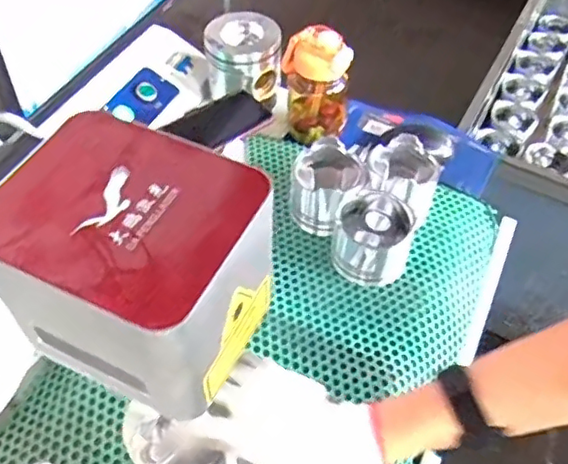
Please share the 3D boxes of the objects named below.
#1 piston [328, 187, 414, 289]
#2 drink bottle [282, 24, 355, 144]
[{"bbox_3d":[0.108,0.008,0.745,0.092,0.075,0.097,14,52,10],"label":"piston"},{"bbox_3d":[0.047,-0.215,0.874,0.097,0.157,0.079,3,51,1],"label":"drink bottle"}]

